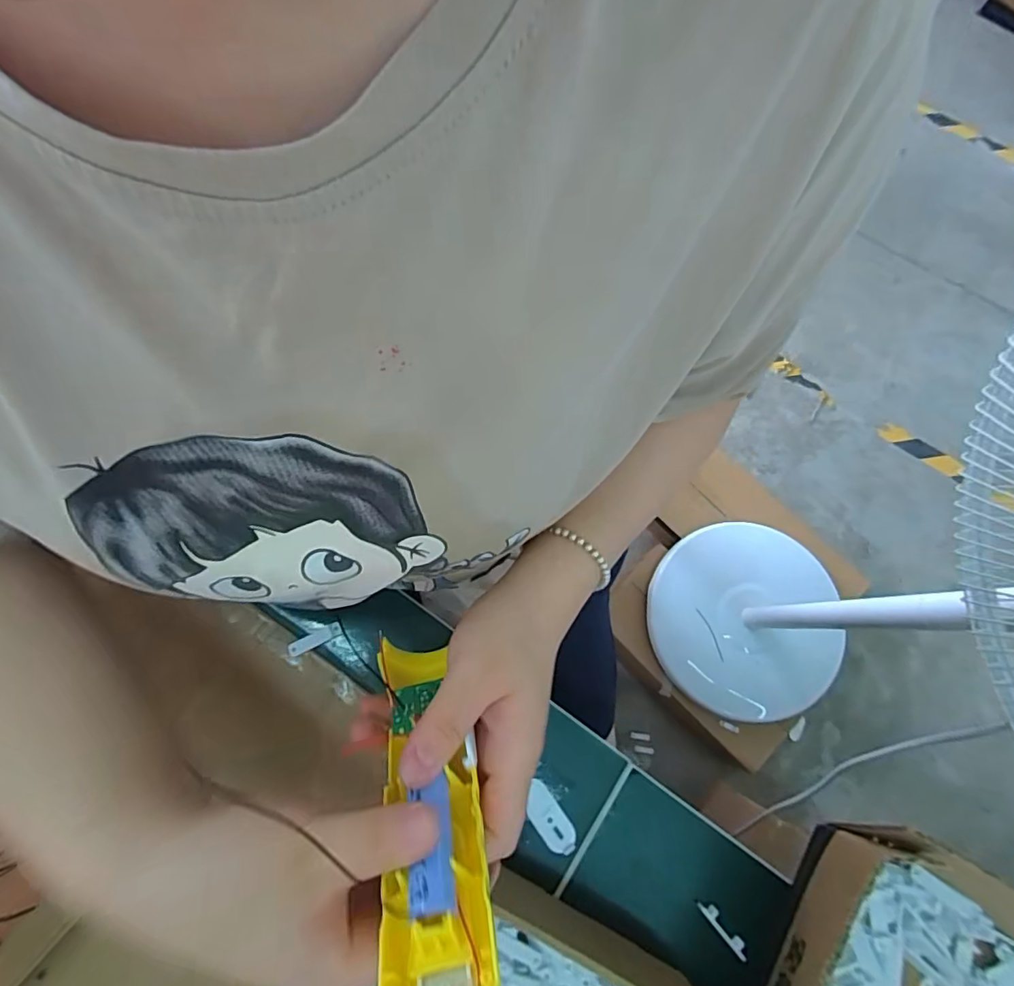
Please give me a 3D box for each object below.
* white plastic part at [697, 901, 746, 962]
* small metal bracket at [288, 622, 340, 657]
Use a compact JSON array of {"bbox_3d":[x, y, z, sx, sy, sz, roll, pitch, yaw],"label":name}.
[{"bbox_3d":[0.134,0.269,0.328,0.008,0.008,0.034,-40,80,-9],"label":"white plastic part"},{"bbox_3d":[-0.135,0.103,0.373,0.036,0.005,0.010,-26,78,-6],"label":"small metal bracket"}]

